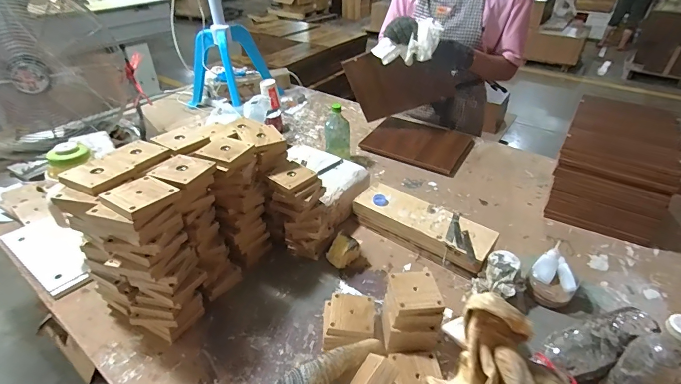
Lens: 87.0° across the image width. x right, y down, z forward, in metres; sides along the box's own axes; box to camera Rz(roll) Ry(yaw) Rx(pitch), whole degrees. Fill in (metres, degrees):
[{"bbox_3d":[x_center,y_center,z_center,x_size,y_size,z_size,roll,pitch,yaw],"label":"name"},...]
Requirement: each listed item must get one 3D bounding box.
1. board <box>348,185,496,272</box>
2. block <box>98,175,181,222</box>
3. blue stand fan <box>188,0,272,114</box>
[{"bbox_3d":[0.196,0.082,0.880,0.334,0.066,0.120,27,41,30],"label":"board"},{"bbox_3d":[-0.309,0.005,0.554,0.085,0.018,0.083,21,42,25],"label":"block"},{"bbox_3d":[-0.432,-0.611,1.264,0.313,0.659,0.230,-11,38,-14],"label":"blue stand fan"}]

